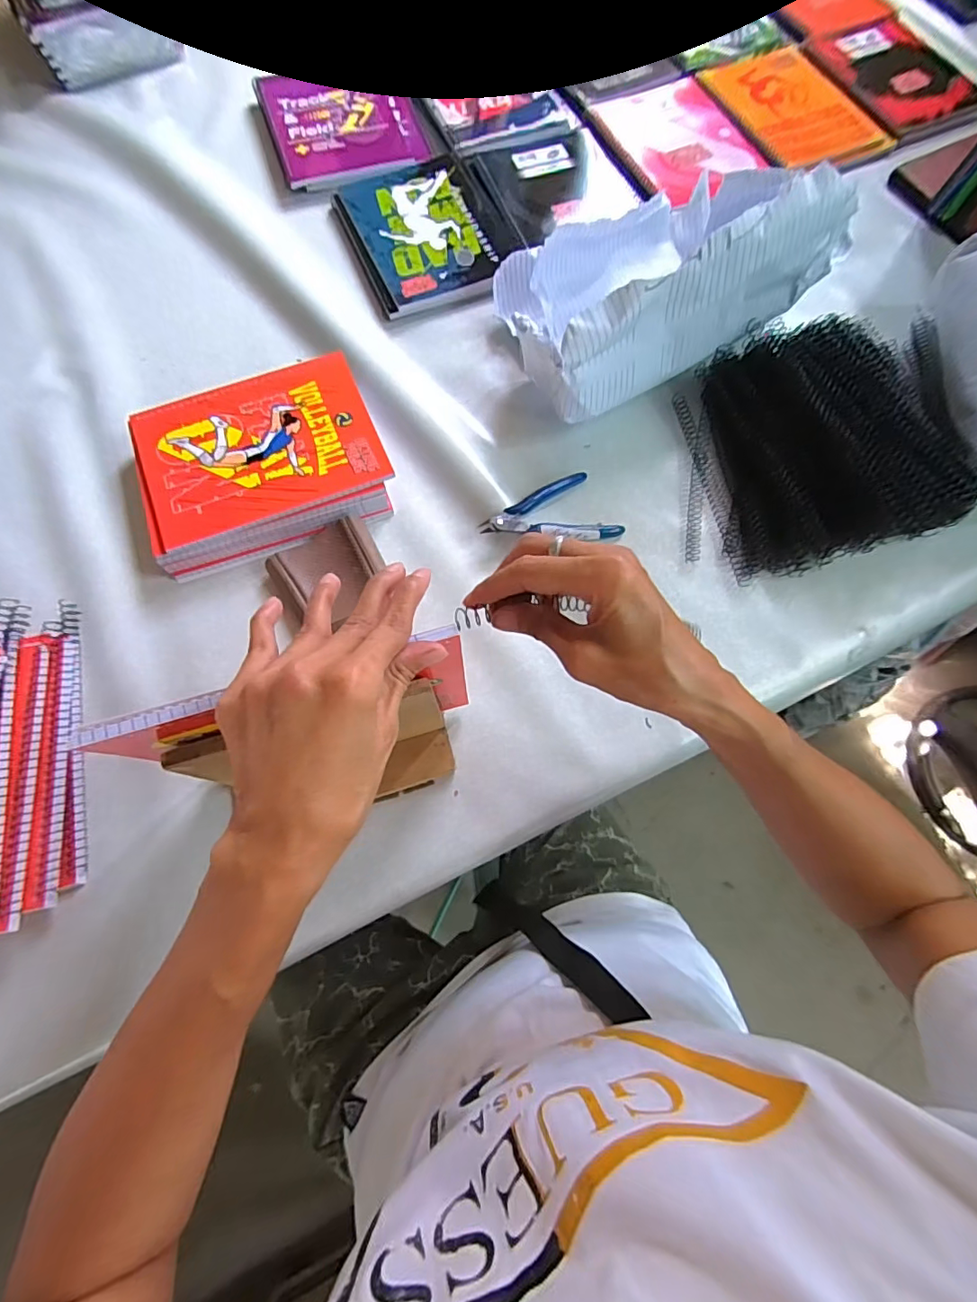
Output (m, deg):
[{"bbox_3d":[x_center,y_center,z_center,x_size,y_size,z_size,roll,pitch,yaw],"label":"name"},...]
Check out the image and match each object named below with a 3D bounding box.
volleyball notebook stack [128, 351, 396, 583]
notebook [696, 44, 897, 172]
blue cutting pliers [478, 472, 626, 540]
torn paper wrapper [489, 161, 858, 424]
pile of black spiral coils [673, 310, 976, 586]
[{"bbox_3d":[-0.201,-0.169,0.463,0.204,0.035,0.161,-21,73,-7],"label":"volleyball notebook stack"},{"bbox_3d":[0.378,-0.676,0.638,0.162,0.013,0.212,-19,73,-7],"label":"notebook"},{"bbox_3d":[0.053,-0.114,0.455,0.113,0.021,0.071,-25,74,-8],"label":"blue cutting pliers"},{"bbox_3d":[0.147,-0.357,0.467,0.281,0.146,0.194,-26,74,-9],"label":"torn paper wrapper"},{"bbox_3d":[0.294,-0.192,0.461,0.248,0.060,0.232,-11,72,-4],"label":"pile of black spiral coils"}]

